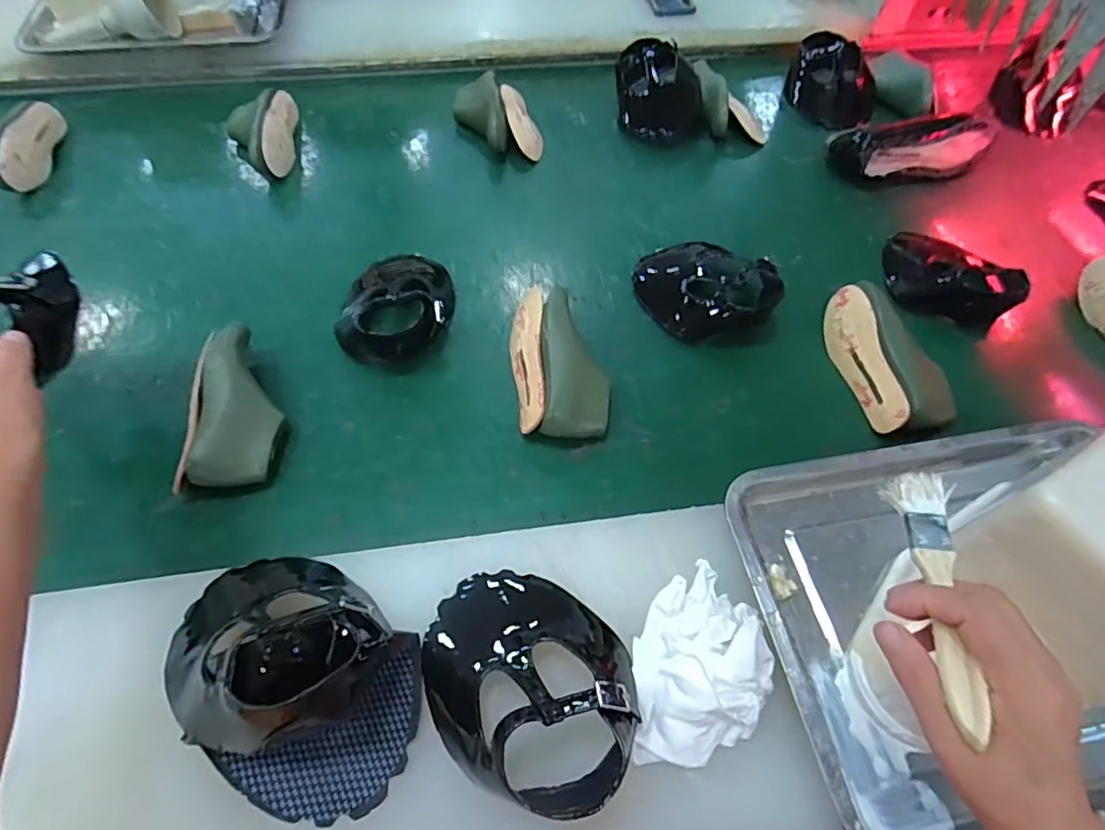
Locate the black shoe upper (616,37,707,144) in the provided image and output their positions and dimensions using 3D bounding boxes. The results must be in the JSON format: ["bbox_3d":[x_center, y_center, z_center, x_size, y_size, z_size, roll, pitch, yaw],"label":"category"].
[{"bbox_3d":[0.168,-0.496,0.890,0.122,0.093,0.149,-4,57,-3],"label":"black shoe upper"}]

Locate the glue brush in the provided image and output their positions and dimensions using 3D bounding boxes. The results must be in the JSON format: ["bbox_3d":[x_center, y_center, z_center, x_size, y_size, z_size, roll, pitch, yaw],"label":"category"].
[{"bbox_3d":[0.215,0.098,0.320,0.028,0.019,0.143,9,53,6],"label":"glue brush"}]

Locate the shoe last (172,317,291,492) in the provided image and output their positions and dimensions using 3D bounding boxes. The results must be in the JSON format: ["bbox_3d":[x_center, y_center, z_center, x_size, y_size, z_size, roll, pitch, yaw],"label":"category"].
[{"bbox_3d":[-0.321,-0.011,0.582,0.090,0.058,0.174,-4,57,-3],"label":"shoe last"}]

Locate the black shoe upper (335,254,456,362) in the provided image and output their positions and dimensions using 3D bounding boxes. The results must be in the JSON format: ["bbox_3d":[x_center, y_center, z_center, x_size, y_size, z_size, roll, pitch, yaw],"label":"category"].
[{"bbox_3d":[-0.185,-0.143,0.672,0.131,0.062,0.168,-12,58,-8],"label":"black shoe upper"}]

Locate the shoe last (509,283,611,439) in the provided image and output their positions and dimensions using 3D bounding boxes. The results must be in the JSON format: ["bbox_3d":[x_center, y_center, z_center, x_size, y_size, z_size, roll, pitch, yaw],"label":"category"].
[{"bbox_3d":[0.007,-0.056,0.617,0.098,0.059,0.179,-7,58,-5],"label":"shoe last"}]

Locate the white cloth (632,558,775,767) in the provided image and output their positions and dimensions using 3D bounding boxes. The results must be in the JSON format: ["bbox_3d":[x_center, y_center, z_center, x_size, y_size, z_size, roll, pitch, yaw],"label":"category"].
[{"bbox_3d":[0.106,0.176,0.424,0.108,0.047,0.140,2,60,-1],"label":"white cloth"}]

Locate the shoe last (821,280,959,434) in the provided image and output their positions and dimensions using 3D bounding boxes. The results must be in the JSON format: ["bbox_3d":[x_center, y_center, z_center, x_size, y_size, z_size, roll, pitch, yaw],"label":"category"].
[{"bbox_3d":[0.371,-0.066,0.631,0.088,0.061,0.185,-8,58,-6],"label":"shoe last"}]

